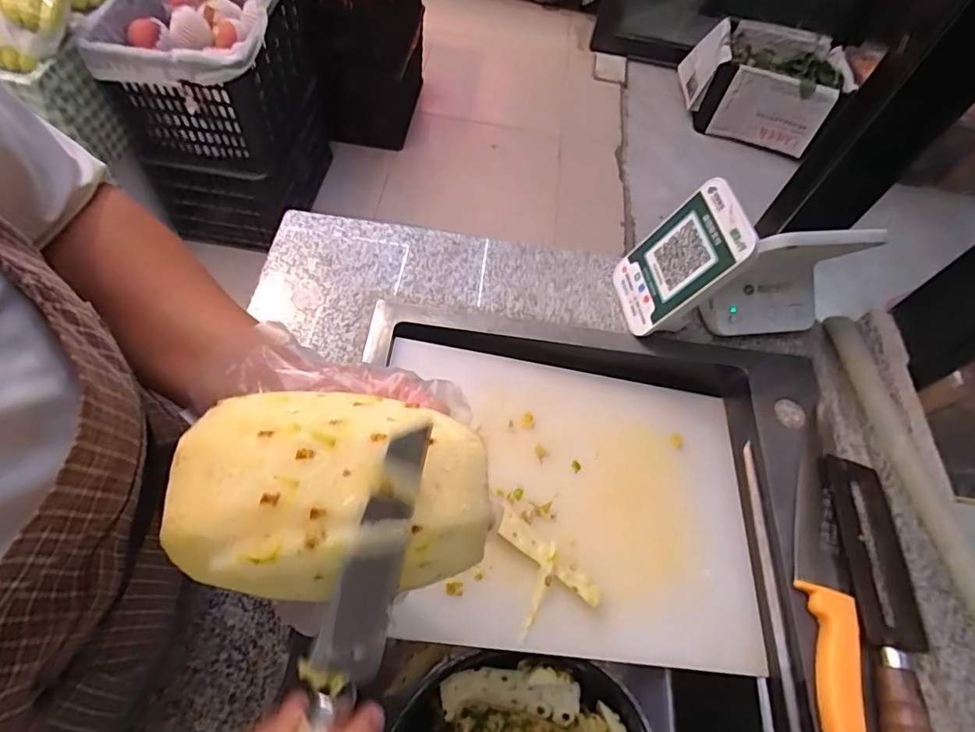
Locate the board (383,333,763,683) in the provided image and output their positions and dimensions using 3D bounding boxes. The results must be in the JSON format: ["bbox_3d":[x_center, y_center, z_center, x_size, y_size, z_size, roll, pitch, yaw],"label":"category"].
[{"bbox_3d":[0.087,0.123,0.501,0.362,0.021,0.275,11,58,-9],"label":"board"}]

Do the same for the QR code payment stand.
[{"bbox_3d":[0.194,-0.105,0.532,0.079,0.140,0.103,-7,61,-8],"label":"QR code payment stand"}]

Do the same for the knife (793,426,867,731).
[{"bbox_3d":[0.285,0.182,0.438,0.038,0.029,0.271,12,60,3],"label":"knife"}]

